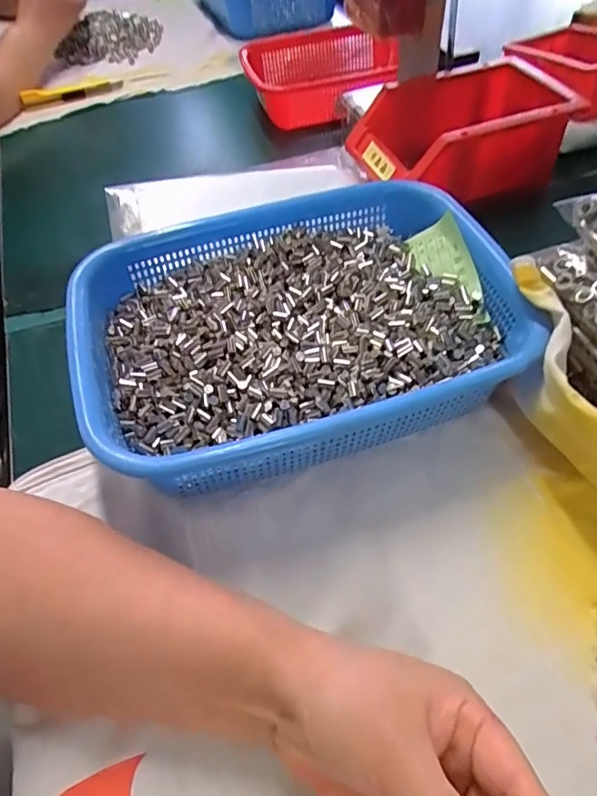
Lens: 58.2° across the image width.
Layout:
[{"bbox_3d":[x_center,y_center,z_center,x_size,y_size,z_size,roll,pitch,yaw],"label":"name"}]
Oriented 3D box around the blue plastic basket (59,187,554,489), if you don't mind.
[{"bbox_3d":[0.000,-0.044,0.375,0.285,0.073,0.213,-18,53,-9],"label":"blue plastic basket"}]

